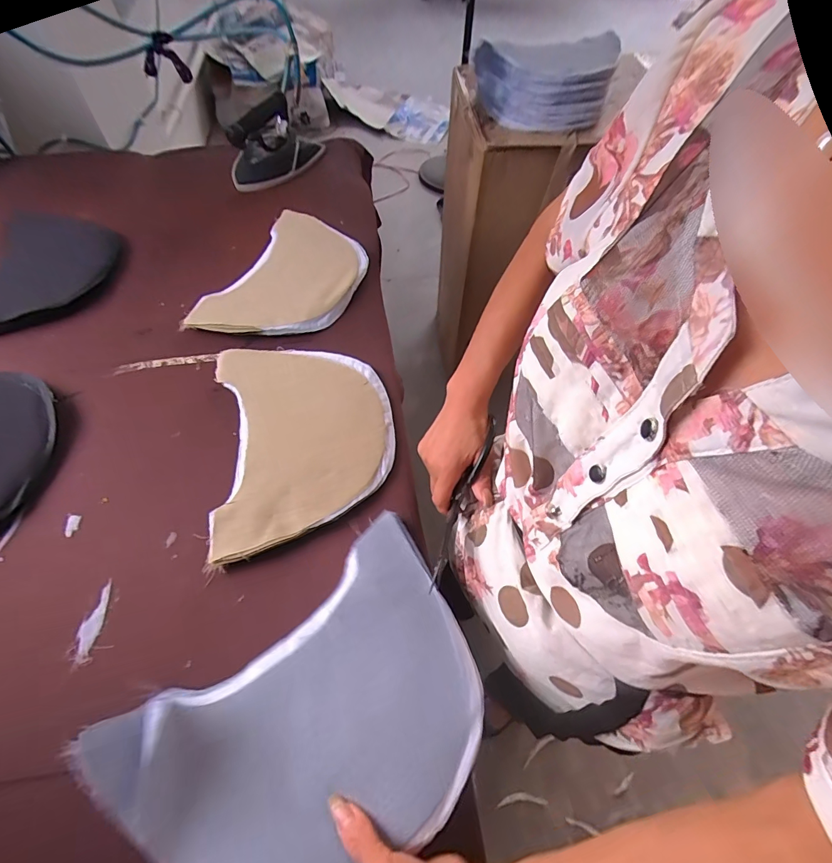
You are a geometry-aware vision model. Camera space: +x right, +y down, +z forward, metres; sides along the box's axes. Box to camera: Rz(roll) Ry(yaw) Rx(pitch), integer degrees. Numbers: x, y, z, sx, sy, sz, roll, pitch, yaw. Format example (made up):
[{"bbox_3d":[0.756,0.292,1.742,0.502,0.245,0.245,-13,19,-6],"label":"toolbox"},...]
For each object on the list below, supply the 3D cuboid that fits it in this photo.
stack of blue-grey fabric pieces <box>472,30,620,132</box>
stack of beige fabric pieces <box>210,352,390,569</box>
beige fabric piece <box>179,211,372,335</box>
[{"bbox_3d":[0.270,-0.758,0.900,0.288,0.124,0.184,8,58,2],"label":"stack of blue-grey fabric pieces"},{"bbox_3d":[-0.141,0.000,0.526,0.212,0.027,0.288,-10,59,-8],"label":"stack of beige fabric pieces"},{"bbox_3d":[-0.201,-0.250,0.666,0.201,0.028,0.291,23,60,12],"label":"beige fabric piece"}]

